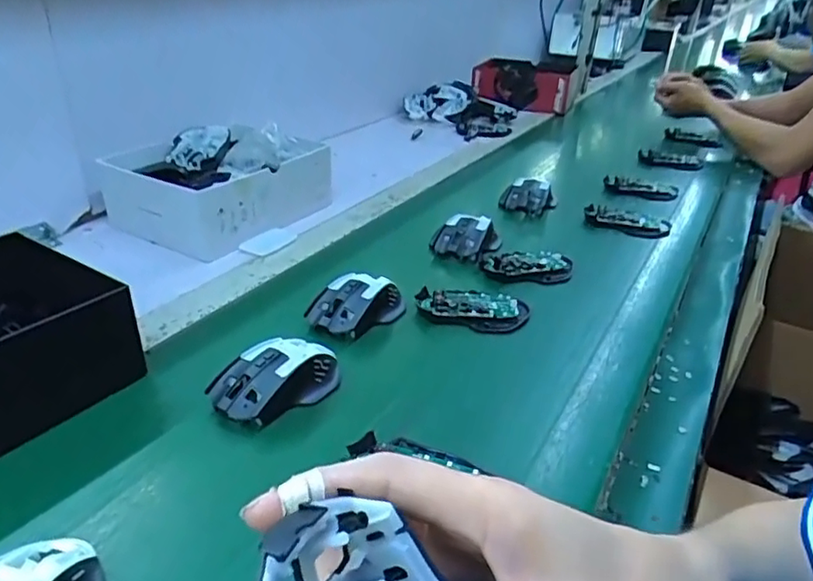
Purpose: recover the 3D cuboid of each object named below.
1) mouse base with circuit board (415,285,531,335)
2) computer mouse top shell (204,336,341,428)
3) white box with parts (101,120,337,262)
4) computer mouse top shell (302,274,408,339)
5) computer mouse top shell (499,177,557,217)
[{"bbox_3d":[0.068,0.017,0.623,0.112,0.021,0.061,9,30,12],"label":"mouse base with circuit board"},{"bbox_3d":[-0.105,0.069,0.498,0.113,0.038,0.069,-19,36,-33],"label":"computer mouse top shell"},{"bbox_3d":[-0.255,-0.148,0.827,0.210,0.091,0.246,18,33,26],"label":"white box with parts"},{"bbox_3d":[-0.049,0.011,0.607,0.106,0.038,0.066,-24,39,-38],"label":"computer mouse top shell"},{"bbox_3d":[0.179,-0.133,0.880,0.078,0.042,0.050,2,29,-1],"label":"computer mouse top shell"}]

